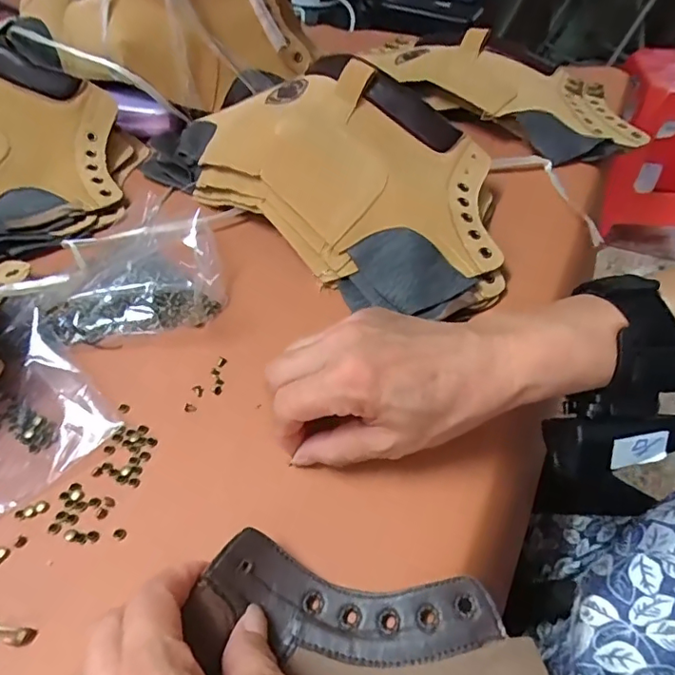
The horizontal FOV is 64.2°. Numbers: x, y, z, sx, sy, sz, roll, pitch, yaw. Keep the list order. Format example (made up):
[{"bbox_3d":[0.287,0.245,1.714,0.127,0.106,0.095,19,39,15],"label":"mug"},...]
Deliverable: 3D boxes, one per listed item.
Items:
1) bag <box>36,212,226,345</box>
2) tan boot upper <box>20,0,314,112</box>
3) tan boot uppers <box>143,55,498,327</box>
[{"bbox_3d":[-0.144,-0.051,0.379,0.111,0.016,0.123,-13,49,-11],"label":"bag"},{"bbox_3d":[-0.156,-0.286,0.466,0.248,0.125,0.088,5,48,5],"label":"tan boot upper"},{"bbox_3d":[-0.020,-0.132,0.400,0.318,0.082,0.159,25,53,21],"label":"tan boot uppers"}]

